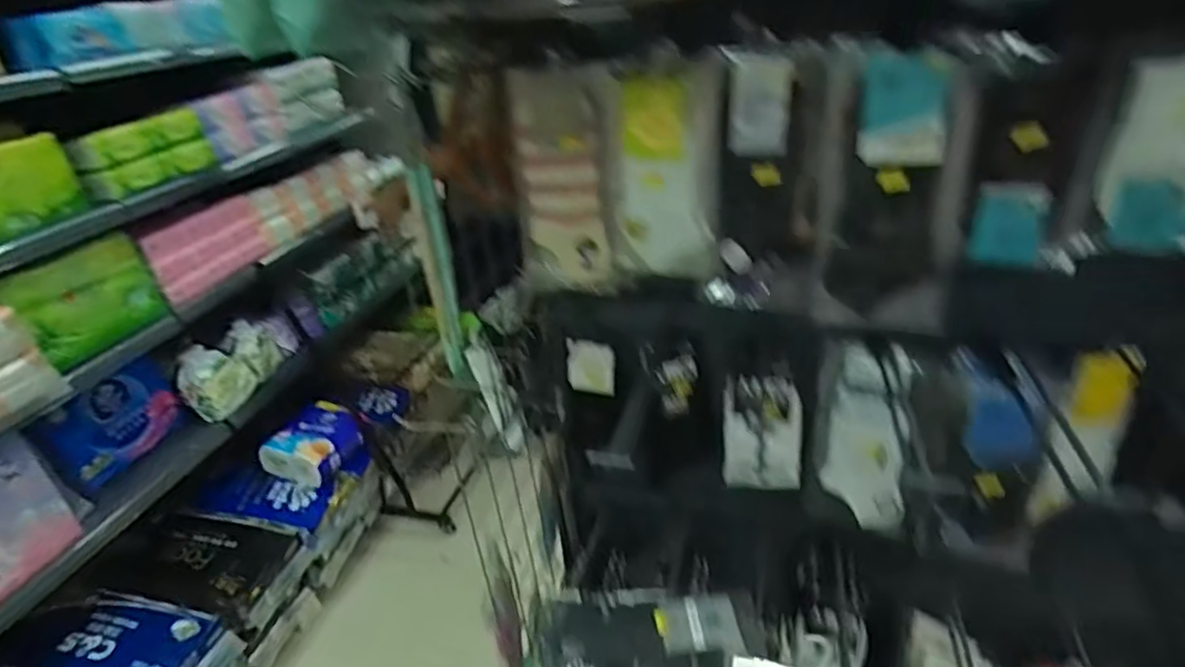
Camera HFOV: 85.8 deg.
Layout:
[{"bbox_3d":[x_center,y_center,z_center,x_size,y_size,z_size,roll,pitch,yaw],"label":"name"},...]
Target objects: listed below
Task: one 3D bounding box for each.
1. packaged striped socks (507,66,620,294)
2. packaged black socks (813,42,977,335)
[{"bbox_3d":[-0.023,-0.158,0.698,0.127,0.242,0.027,12,34,30],"label":"packaged striped socks"},{"bbox_3d":[0.277,-0.126,0.590,0.117,0.246,0.053,10,33,28],"label":"packaged black socks"}]

